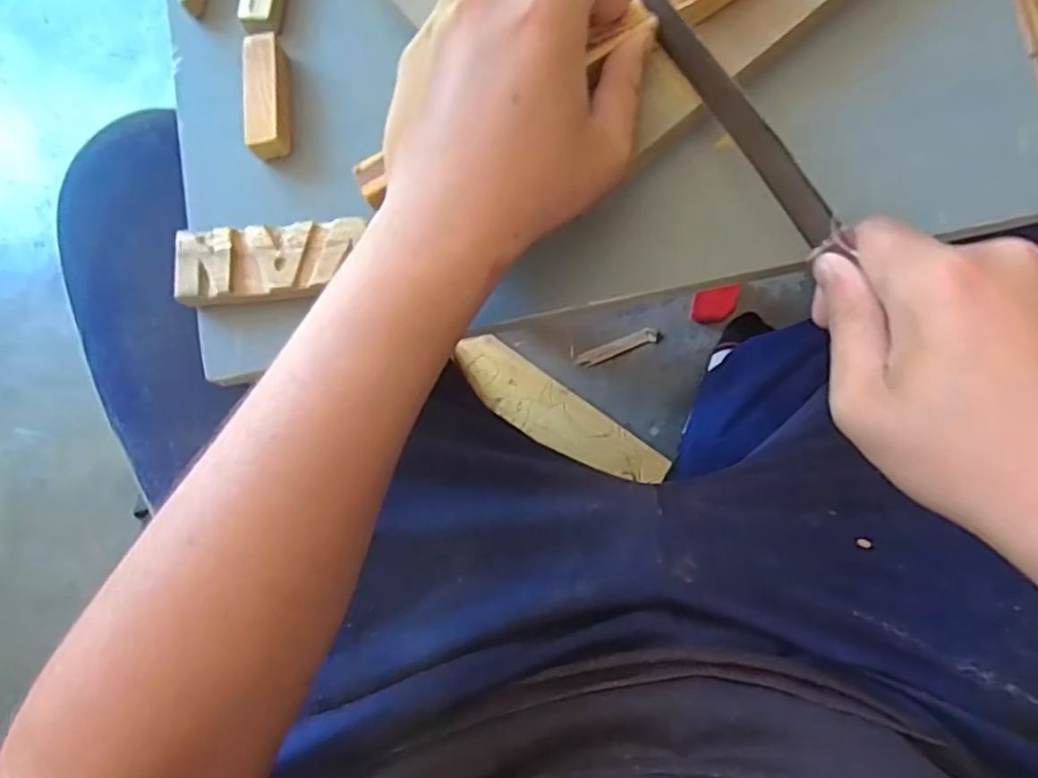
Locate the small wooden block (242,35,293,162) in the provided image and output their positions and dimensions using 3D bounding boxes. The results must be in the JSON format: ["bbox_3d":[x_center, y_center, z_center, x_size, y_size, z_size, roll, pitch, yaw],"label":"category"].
[{"bbox_3d":[-0.121,-0.140,0.324,0.016,0.020,0.057,-7,82,5],"label":"small wooden block"}]

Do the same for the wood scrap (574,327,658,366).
[{"bbox_3d":[0.114,-0.048,0.783,0.096,0.010,0.018,-20,81,3],"label":"wood scrap"}]

